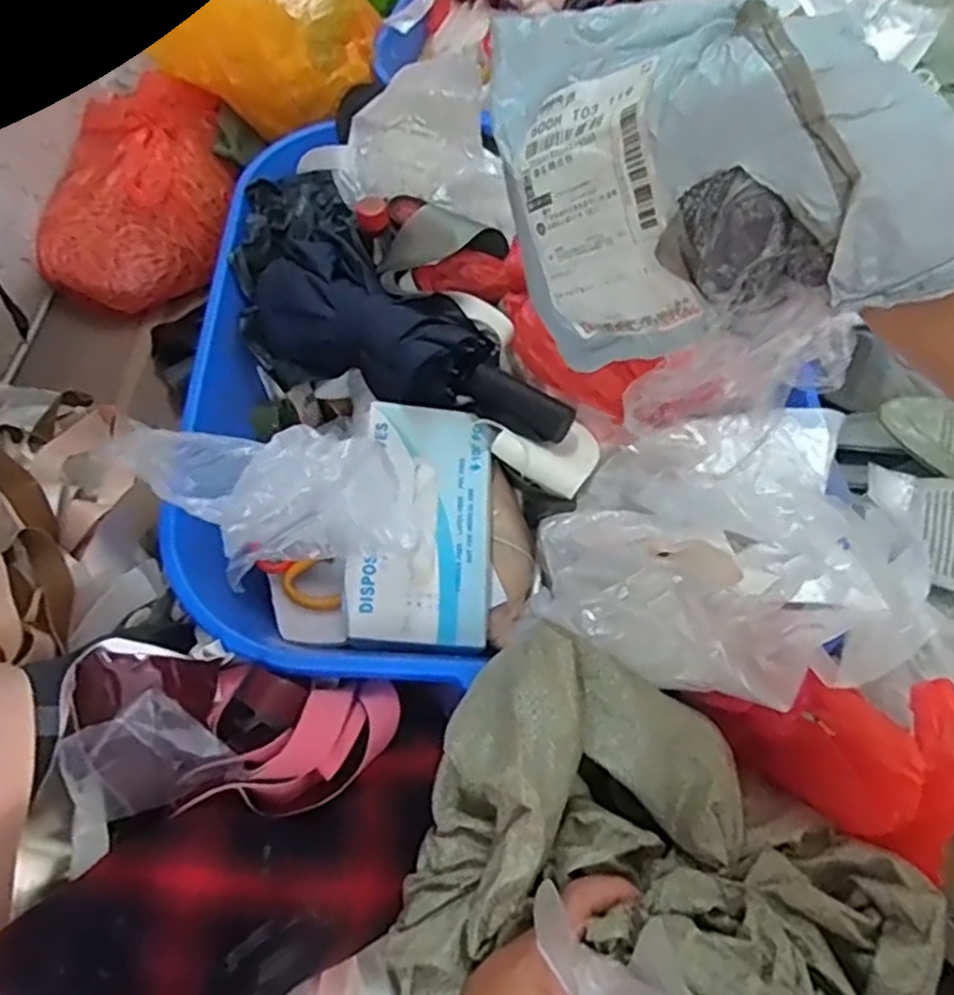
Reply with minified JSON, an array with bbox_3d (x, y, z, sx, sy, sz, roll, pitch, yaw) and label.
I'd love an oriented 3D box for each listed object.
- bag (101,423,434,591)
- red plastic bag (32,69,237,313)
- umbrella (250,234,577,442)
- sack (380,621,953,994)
[{"bbox_3d":[-0.143,-0.003,0.530,0.207,0.084,0.115,-3,61,-5],"label":"bag"},{"bbox_3d":[-0.396,-0.362,0.856,0.195,0.111,0.268,16,61,6],"label":"red plastic bag"},{"bbox_3d":[-0.062,-0.134,0.632,0.314,0.065,0.105,30,63,13],"label":"umbrella"},{"bbox_3d":[0.112,0.257,0.370,0.347,0.138,0.233,33,64,14],"label":"sack"}]

